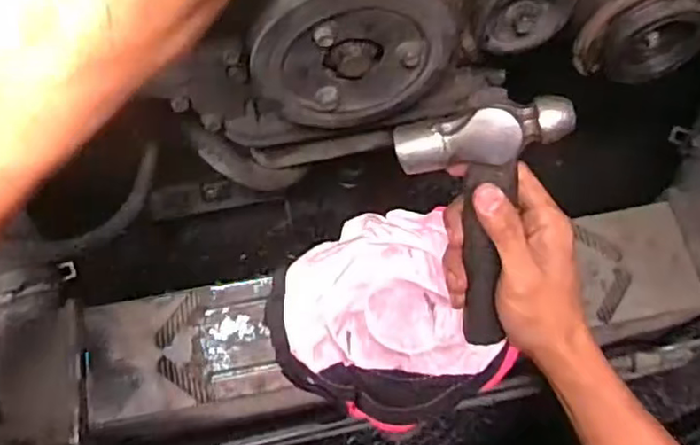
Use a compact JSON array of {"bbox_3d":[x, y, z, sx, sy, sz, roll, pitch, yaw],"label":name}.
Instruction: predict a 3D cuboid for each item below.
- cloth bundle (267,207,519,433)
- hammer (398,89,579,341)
[{"bbox_3d":[0.023,0.073,0.496,0.154,0.033,0.160,1,68,-1],"label":"cloth bundle"},{"bbox_3d":[0.081,0.002,0.431,0.102,0.023,0.169,2,112,-1],"label":"hammer"}]

